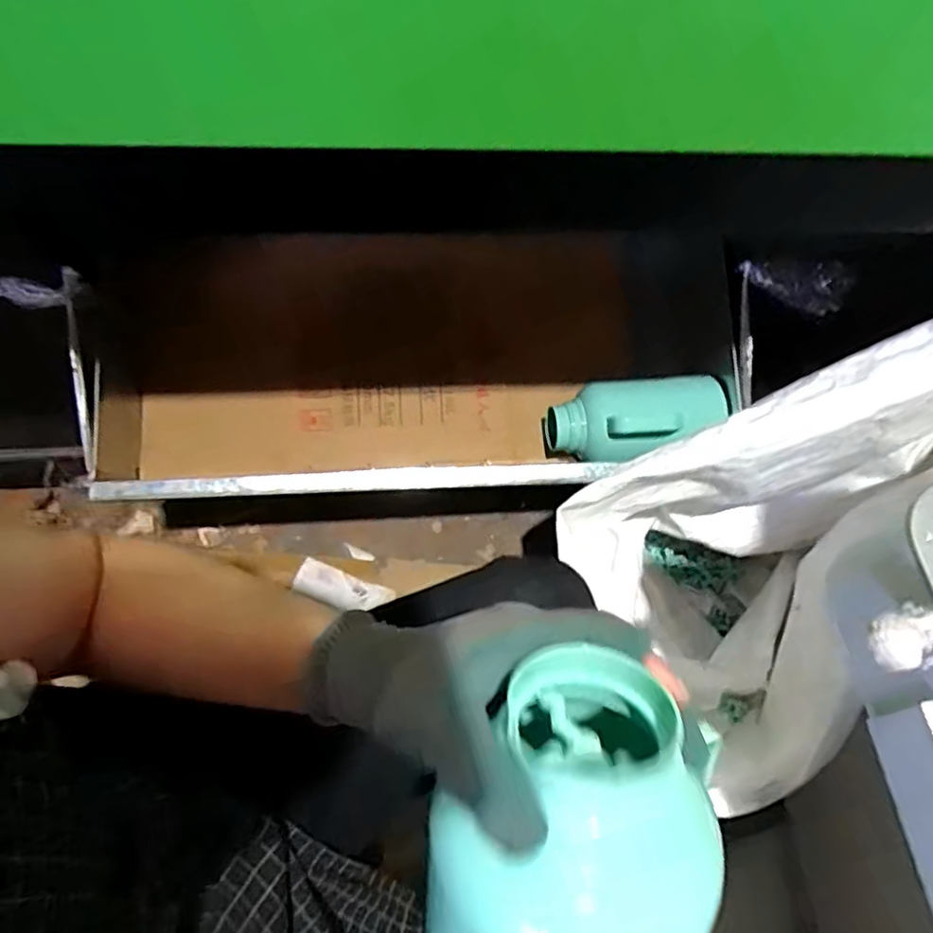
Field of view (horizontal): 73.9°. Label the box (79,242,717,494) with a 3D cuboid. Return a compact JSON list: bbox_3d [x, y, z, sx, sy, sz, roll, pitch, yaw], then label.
[{"bbox_3d":[-0.031,-0.106,0.796,0.863,0.290,0.269,-6,59,-7],"label":"box"}]

